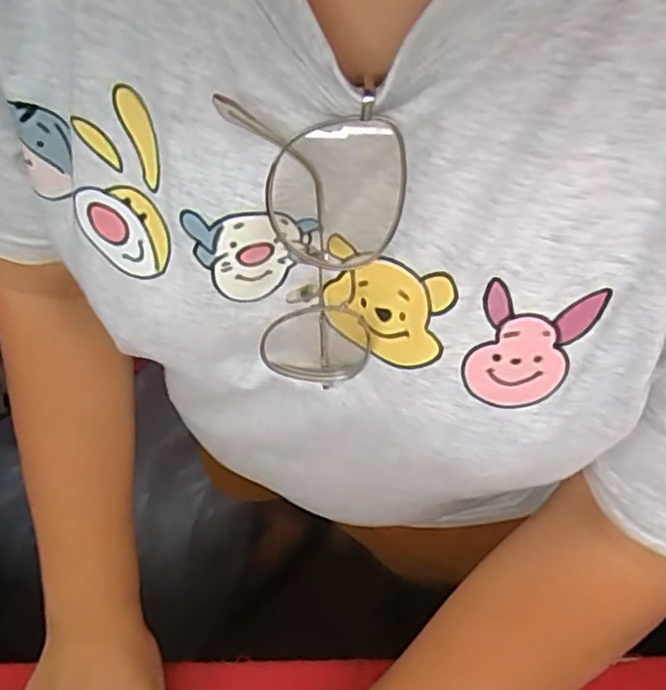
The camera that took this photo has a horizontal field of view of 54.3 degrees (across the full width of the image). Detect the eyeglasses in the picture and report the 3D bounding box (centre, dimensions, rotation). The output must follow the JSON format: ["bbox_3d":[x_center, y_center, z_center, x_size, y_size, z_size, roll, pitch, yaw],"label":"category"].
[{"bbox_3d":[-0.004,-0.031,0.245,0.054,0.130,0.025,17,56,12],"label":"eyeglasses"}]

